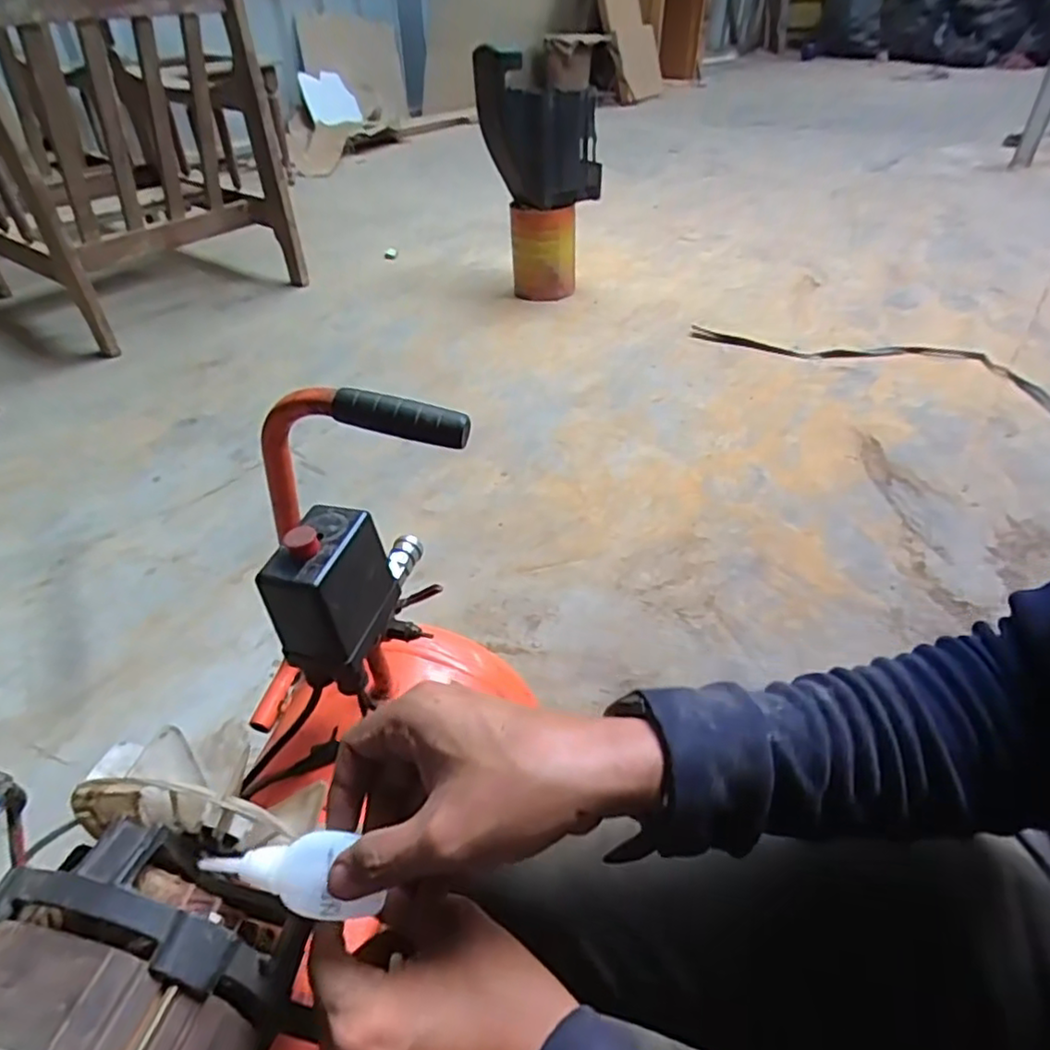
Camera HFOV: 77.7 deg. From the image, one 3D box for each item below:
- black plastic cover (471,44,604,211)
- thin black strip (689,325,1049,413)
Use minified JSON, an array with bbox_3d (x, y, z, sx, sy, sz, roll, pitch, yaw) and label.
[{"bbox_3d":[0.035,-0.927,1.544,0.287,0.333,0.223,-2,40,0],"label":"black plastic cover"},{"bbox_3d":[0.828,-0.386,1.504,0.828,0.018,0.294,26,47,29],"label":"thin black strip"}]

